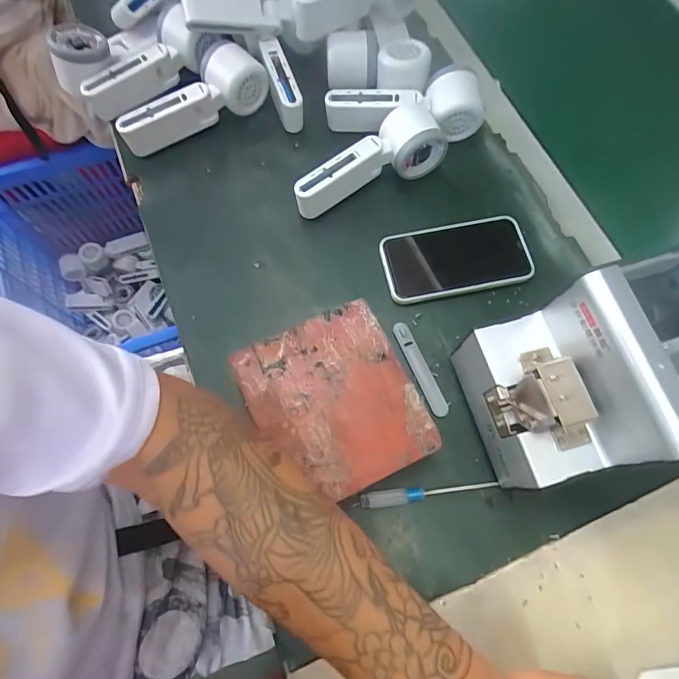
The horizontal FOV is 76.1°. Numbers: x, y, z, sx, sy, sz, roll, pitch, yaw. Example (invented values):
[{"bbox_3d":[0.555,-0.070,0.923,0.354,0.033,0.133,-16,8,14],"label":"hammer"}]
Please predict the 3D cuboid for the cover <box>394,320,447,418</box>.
[{"bbox_3d":[0.075,0.026,0.400,0.016,0.004,0.093,-22,72,-9],"label":"cover"}]

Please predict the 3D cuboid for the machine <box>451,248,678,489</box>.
[{"bbox_3d":[0.196,0.027,0.327,0.175,0.151,0.127,-15,71,-7],"label":"machine"}]

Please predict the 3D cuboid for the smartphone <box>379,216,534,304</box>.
[{"bbox_3d":[0.116,-0.081,0.432,0.142,0.012,0.073,-10,70,-5],"label":"smartphone"}]

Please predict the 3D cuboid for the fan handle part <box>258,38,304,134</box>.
[{"bbox_3d":[-0.064,-0.274,0.478,0.027,0.058,0.088,-16,71,-7],"label":"fan handle part"}]

